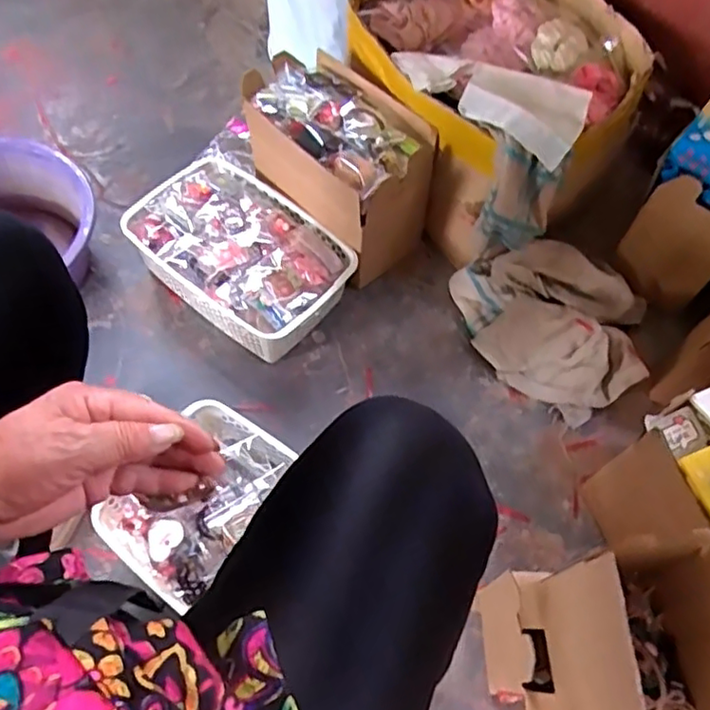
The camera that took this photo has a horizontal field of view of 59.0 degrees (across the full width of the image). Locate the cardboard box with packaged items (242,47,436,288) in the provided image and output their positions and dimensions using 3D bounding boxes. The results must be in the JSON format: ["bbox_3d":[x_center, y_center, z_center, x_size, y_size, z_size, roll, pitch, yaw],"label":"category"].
[{"bbox_3d":[-0.031,-0.264,0.896,0.142,0.205,0.255,-39,70,-22],"label":"cardboard box with packaged items"}]

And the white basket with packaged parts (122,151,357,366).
[{"bbox_3d":[-0.159,-0.137,0.897,0.297,0.103,0.205,38,65,16],"label":"white basket with packaged parts"}]

